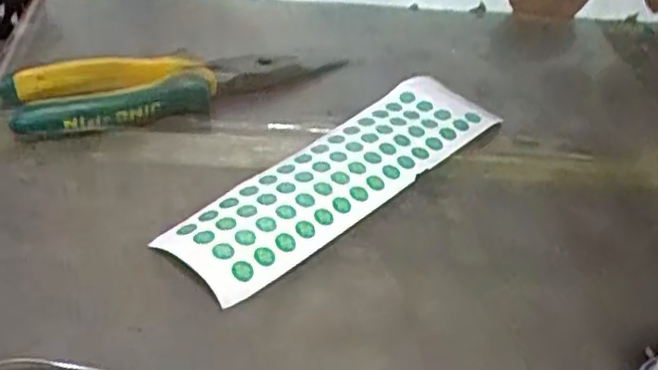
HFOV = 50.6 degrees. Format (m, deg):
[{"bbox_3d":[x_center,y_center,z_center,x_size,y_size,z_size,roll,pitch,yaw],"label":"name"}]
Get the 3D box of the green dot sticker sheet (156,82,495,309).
[{"bbox_3d":[0.010,-0.010,0.362,0.059,0.013,0.203,33,48,27],"label":"green dot sticker sheet"}]

